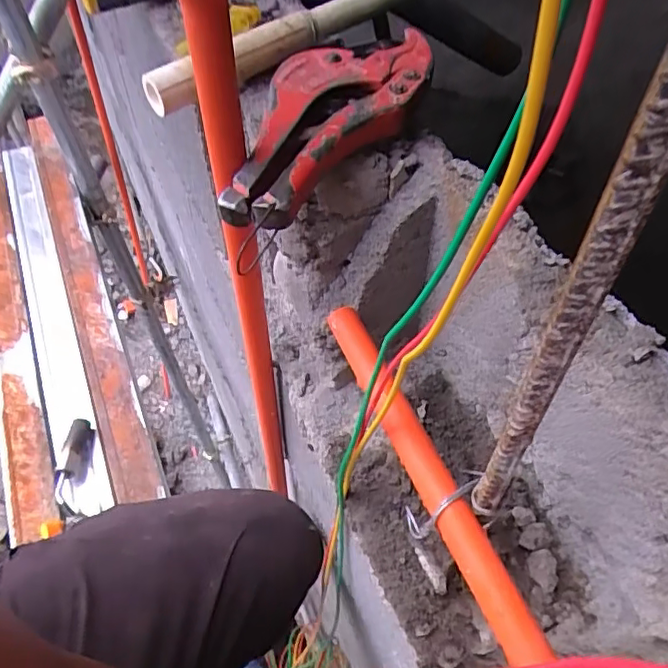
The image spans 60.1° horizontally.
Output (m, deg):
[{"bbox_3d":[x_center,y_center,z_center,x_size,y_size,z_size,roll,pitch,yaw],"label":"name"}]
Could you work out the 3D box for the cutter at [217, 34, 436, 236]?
[{"bbox_3d":[-0.008,-0.130,0.340,0.082,0.026,0.178,30,59,21],"label":"cutter"}]

